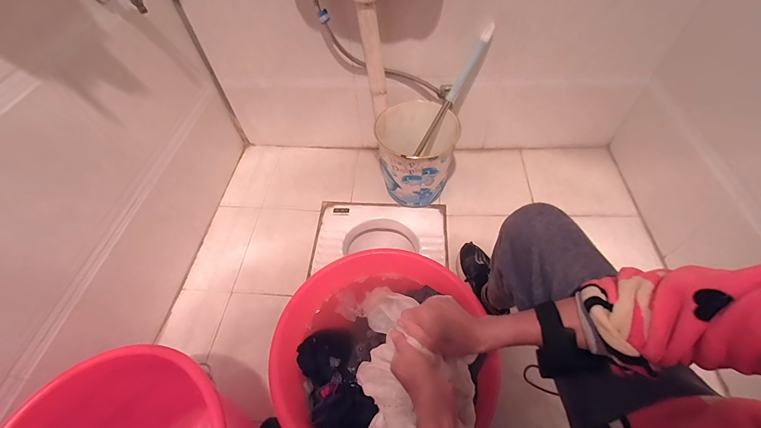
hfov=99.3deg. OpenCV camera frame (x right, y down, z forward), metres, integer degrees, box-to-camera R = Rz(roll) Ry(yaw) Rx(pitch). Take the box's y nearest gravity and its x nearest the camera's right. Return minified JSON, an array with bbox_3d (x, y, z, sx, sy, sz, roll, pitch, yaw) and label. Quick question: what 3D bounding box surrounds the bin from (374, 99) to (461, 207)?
[{"bbox_3d":[0.127,-0.179,1.059,0.242,0.267,0.236,-9,54,-3],"label":"bin"}]

